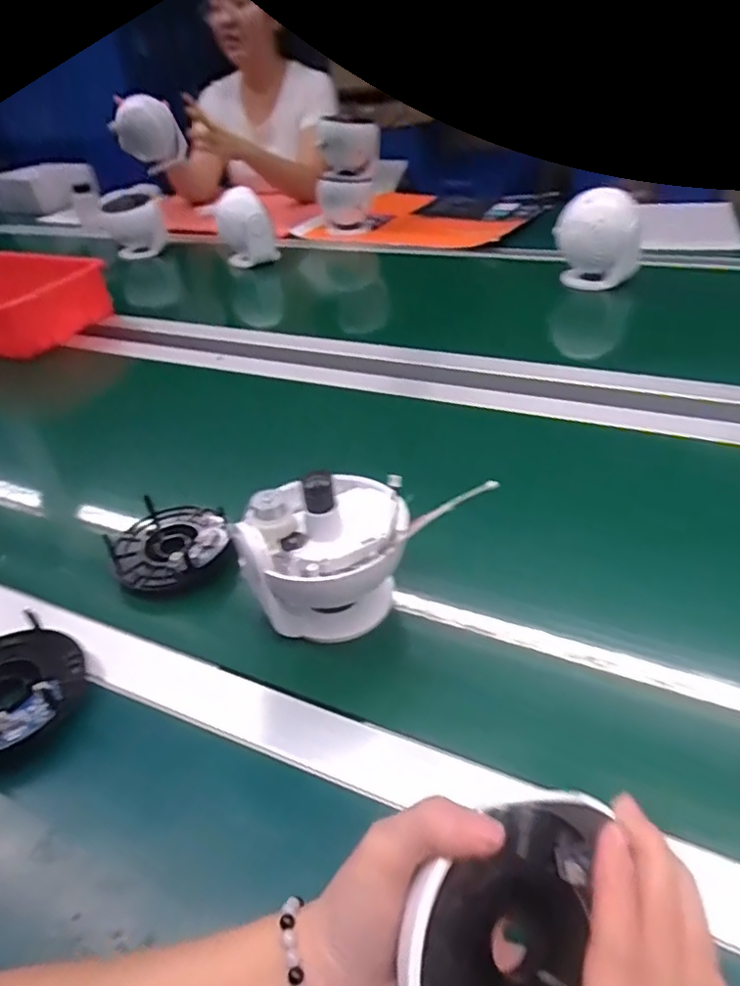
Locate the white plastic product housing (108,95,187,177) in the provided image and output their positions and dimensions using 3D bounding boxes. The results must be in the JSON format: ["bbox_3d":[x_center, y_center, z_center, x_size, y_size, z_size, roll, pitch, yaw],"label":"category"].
[{"bbox_3d":[-0.462,-0.748,1.272,0.135,0.136,0.110,-21,40,-15],"label":"white plastic product housing"}]

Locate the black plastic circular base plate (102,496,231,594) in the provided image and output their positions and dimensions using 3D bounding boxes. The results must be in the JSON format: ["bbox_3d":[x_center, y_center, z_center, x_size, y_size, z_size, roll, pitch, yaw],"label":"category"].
[{"bbox_3d":[-0.173,0.041,0.527,0.098,0.028,0.096,-5,38,4],"label":"black plastic circular base plate"}]

